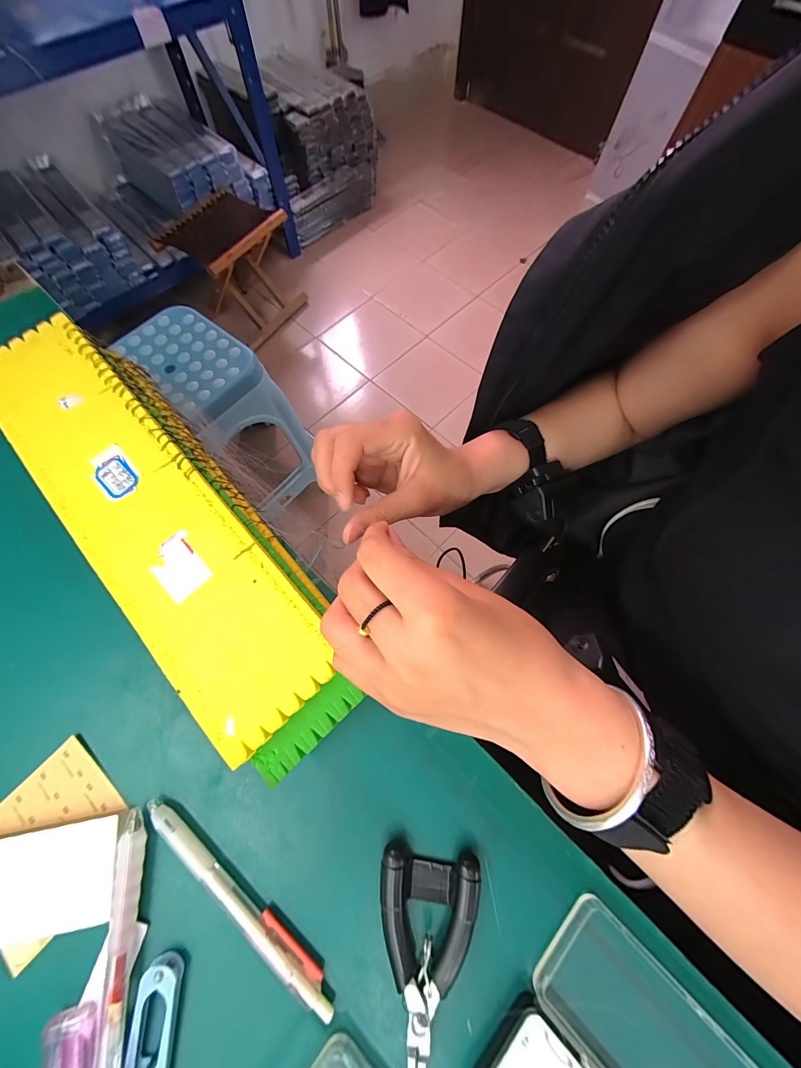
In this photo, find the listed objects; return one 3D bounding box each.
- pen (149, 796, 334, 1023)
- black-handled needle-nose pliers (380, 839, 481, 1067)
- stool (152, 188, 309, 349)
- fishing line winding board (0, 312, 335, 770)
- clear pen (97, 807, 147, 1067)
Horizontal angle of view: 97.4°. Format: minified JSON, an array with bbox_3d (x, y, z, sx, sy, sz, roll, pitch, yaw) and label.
[{"bbox_3d":[-0.091,0.201,0.193,0.139,0.010,0.012,35,73,12],"label":"pen"},{"bbox_3d":[0.012,0.222,0.183,0.052,0.013,0.092,7,69,2],"label":"black-handled needle-nose pliers"},{"bbox_3d":[-0.548,-0.910,1.233,0.284,0.327,0.378,26,71,9],"label":"stool"},{"bbox_3d":[-0.172,-0.025,0.225,0.078,0.010,0.336,-41,75,-15],"label":"fishing line winding board"},{"bbox_3d":[-0.145,0.223,0.181,0.012,0.010,0.132,-8,69,-4],"label":"clear pen"}]

